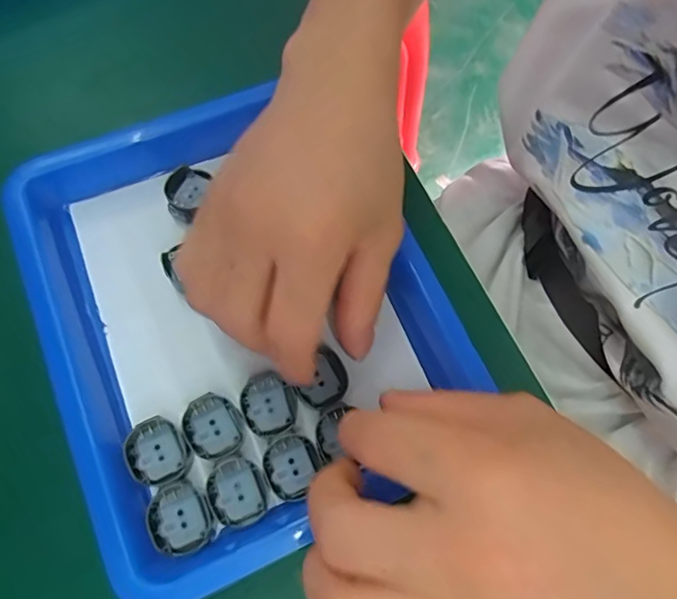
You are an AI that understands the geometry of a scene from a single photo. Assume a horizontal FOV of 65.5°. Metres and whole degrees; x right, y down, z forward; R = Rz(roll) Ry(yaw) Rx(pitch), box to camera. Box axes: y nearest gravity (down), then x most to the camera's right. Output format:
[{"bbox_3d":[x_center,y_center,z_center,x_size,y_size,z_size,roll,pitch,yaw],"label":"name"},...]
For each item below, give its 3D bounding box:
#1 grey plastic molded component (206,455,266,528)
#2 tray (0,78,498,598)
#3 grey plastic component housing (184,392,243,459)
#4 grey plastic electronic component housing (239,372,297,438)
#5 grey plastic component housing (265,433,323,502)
[{"bbox_3d":[-0.044,0.083,0.227,0.023,0.005,0.027,-19,72,-9],"label":"grey plastic molded component"},{"bbox_3d":[-0.048,0.000,0.256,0.185,0.029,0.213,-26,73,-11],"label":"tray"},{"bbox_3d":[-0.056,0.056,0.236,0.024,0.005,0.028,-25,73,-11],"label":"grey plastic component housing"},{"bbox_3d":[-0.032,0.047,0.240,0.024,0.004,0.028,-27,74,-11],"label":"grey plastic electronic component housing"},{"bbox_3d":[-0.020,0.073,0.231,0.023,0.004,0.026,-28,74,-12],"label":"grey plastic component housing"}]

